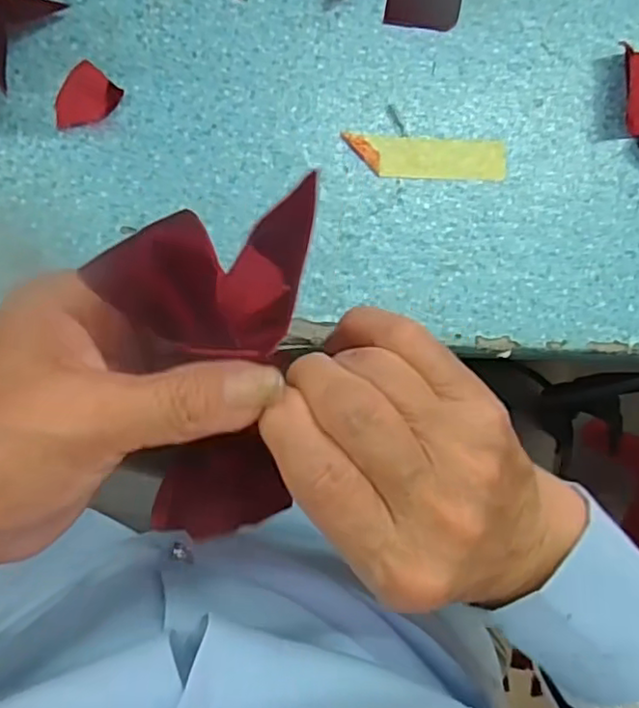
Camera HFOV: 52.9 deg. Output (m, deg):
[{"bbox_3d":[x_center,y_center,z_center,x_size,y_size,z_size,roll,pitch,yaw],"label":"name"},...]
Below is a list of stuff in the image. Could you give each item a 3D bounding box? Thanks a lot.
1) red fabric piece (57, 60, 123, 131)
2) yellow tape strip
[{"bbox_3d":[-0.095,-0.102,0.258,0.021,0.004,0.027,41,83,-5],"label":"red fabric piece"},{"bbox_3d":[0.048,-0.086,0.279,0.071,0.004,0.018,-1,89,-8],"label":"yellow tape strip"}]

